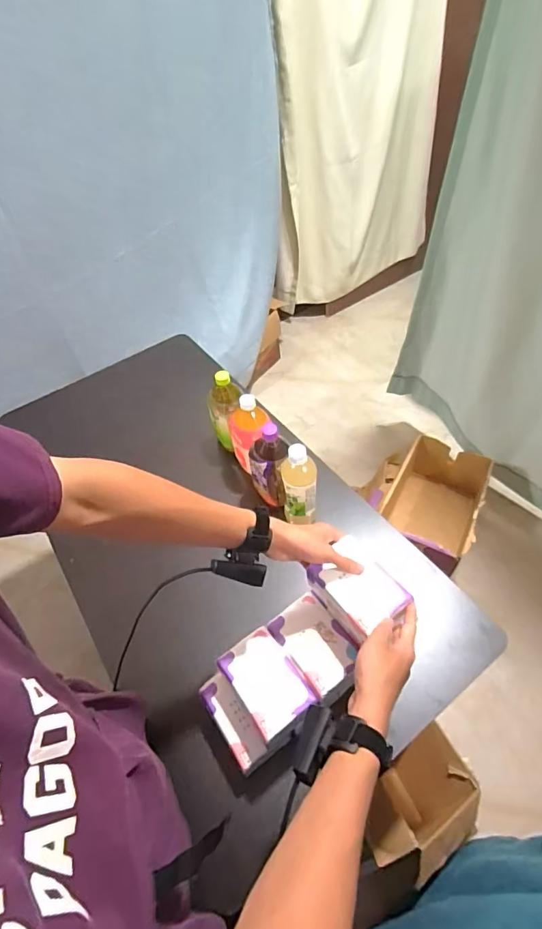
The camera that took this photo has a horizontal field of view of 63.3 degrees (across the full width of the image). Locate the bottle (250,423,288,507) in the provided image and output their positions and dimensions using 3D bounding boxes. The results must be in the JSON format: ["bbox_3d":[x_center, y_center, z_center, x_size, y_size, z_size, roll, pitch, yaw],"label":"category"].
[{"bbox_3d":[-0.003,0.011,0.884,0.074,0.184,0.076,-6,52,0],"label":"bottle"}]

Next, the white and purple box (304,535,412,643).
[{"bbox_3d":[0.122,0.187,0.637,0.086,0.082,0.125,-32,56,-19],"label":"white and purple box"}]

